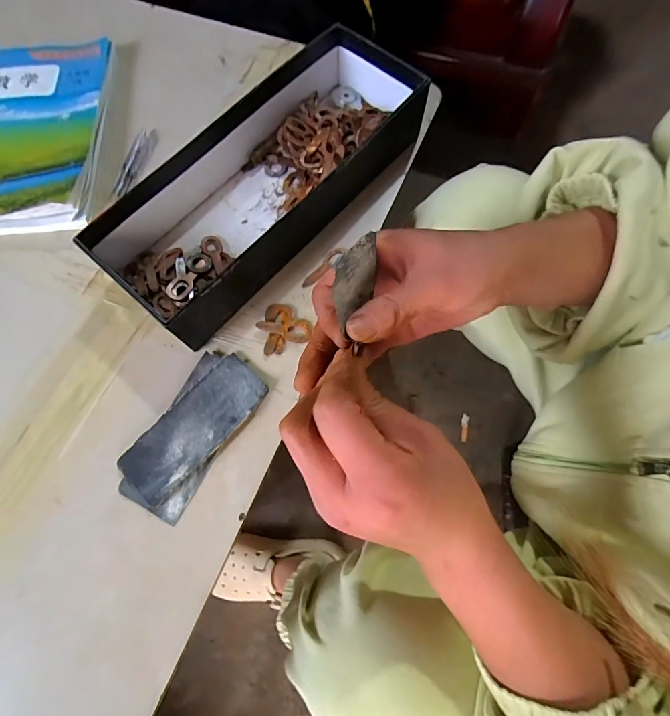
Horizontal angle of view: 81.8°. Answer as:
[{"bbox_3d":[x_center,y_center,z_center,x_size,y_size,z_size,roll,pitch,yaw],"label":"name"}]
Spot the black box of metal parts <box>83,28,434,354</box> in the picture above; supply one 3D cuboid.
[{"bbox_3d":[-0.070,-0.182,0.383,0.155,0.061,0.341,40,78,13],"label":"black box of metal parts"}]

